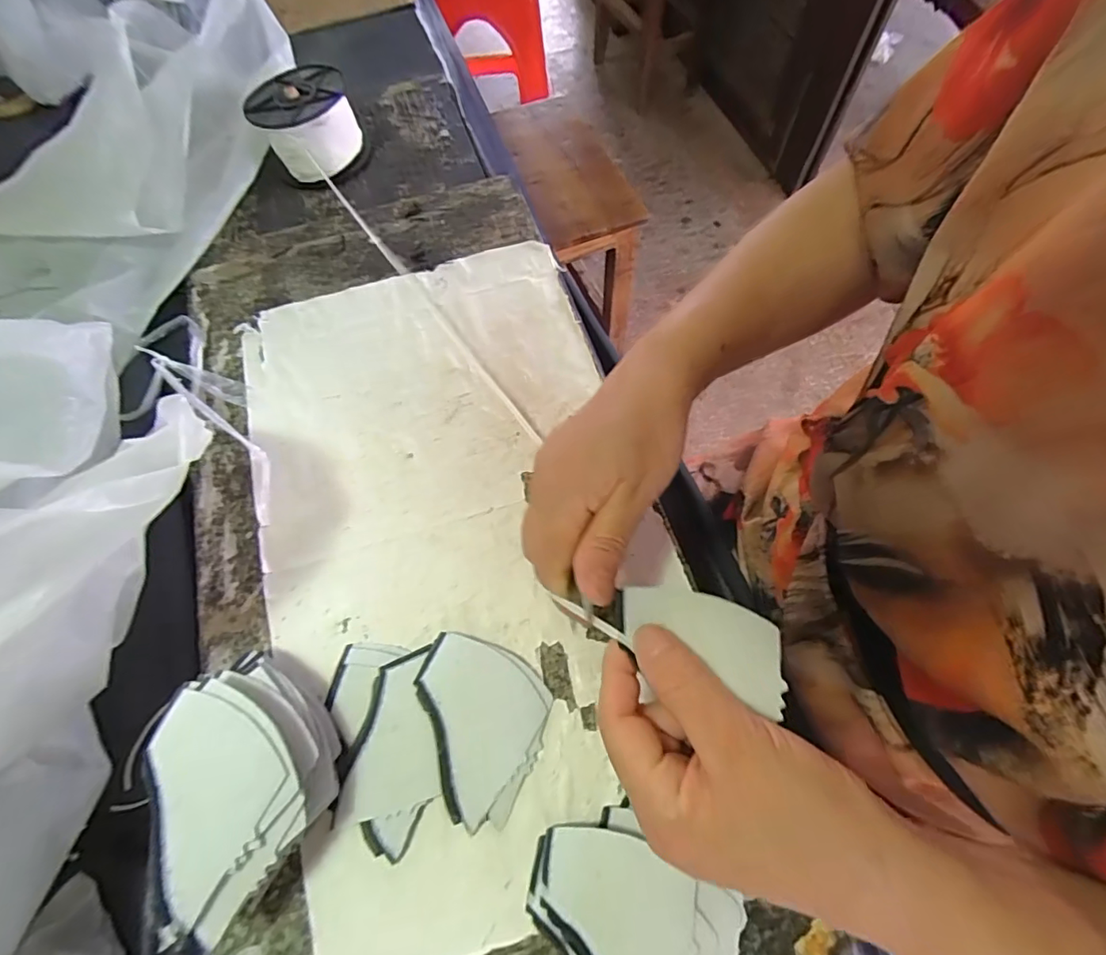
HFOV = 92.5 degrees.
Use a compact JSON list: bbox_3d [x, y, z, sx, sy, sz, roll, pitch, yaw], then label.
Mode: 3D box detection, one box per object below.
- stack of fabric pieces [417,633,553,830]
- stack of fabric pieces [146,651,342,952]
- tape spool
[{"bbox_3d":[-0.044,0.136,0.291,0.076,0.012,0.083,22,67,10],"label":"stack of fabric pieces"},{"bbox_3d":[-0.151,0.148,0.265,0.073,0.053,0.114,-21,67,-9],"label":"stack of fabric pieces"},{"bbox_3d":[-0.228,-0.330,0.492,0.091,0.058,0.099,-22,67,-10],"label":"tape spool"}]

